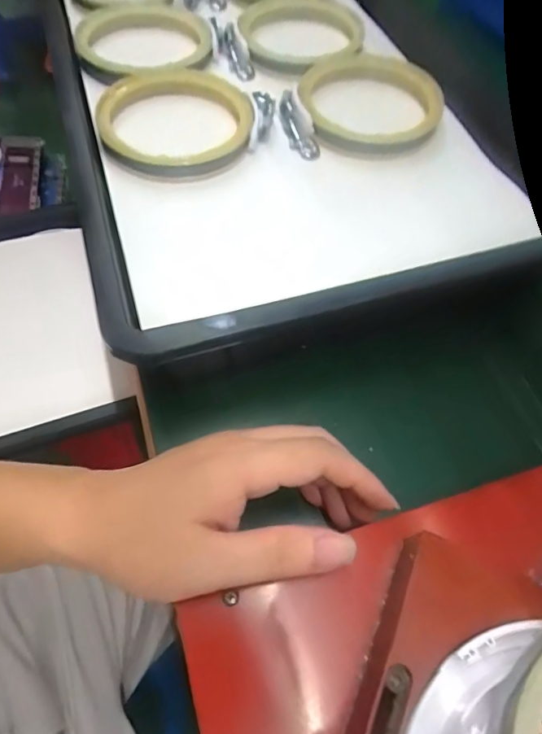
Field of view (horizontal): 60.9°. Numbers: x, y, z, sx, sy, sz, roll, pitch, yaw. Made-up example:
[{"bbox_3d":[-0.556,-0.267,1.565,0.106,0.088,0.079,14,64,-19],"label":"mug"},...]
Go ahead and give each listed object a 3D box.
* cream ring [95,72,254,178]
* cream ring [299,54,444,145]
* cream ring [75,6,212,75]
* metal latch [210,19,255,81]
[{"bbox_3d":[-0.078,-0.202,0.378,0.122,0.020,0.118,2,60,-3],"label":"cream ring"},{"bbox_3d":[0.086,-0.233,0.400,0.118,0.012,0.103,32,74,15],"label":"cream ring"},{"bbox_3d":[-0.118,-0.303,0.430,0.120,0.019,0.124,2,60,-3],"label":"cream ring"},{"bbox_3d":[-0.038,-0.307,0.445,0.025,0.010,0.078,-24,79,-17],"label":"metal latch"}]

